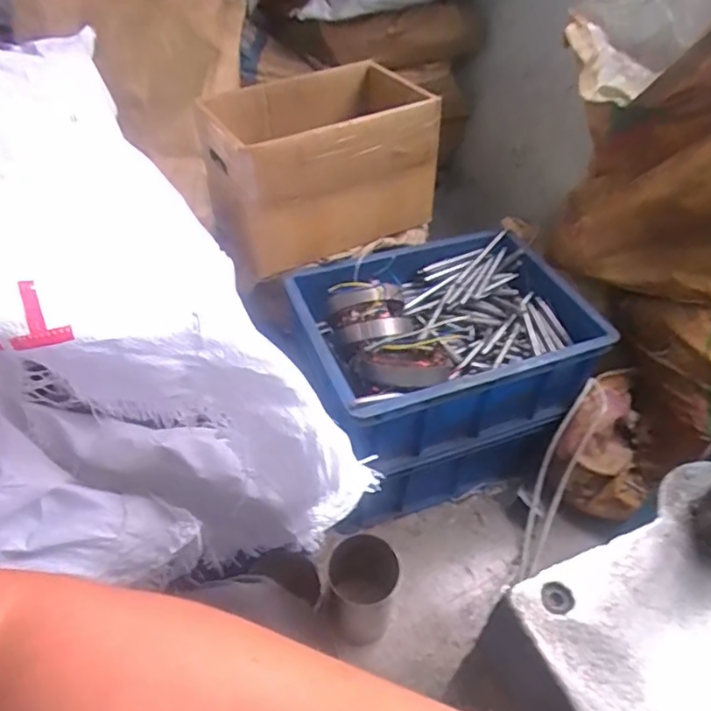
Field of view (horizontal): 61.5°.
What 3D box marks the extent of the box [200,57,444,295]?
[{"bbox_3d":[-0.061,-0.295,0.935,0.327,0.205,0.228,-18,49,-21],"label":"box"}]

